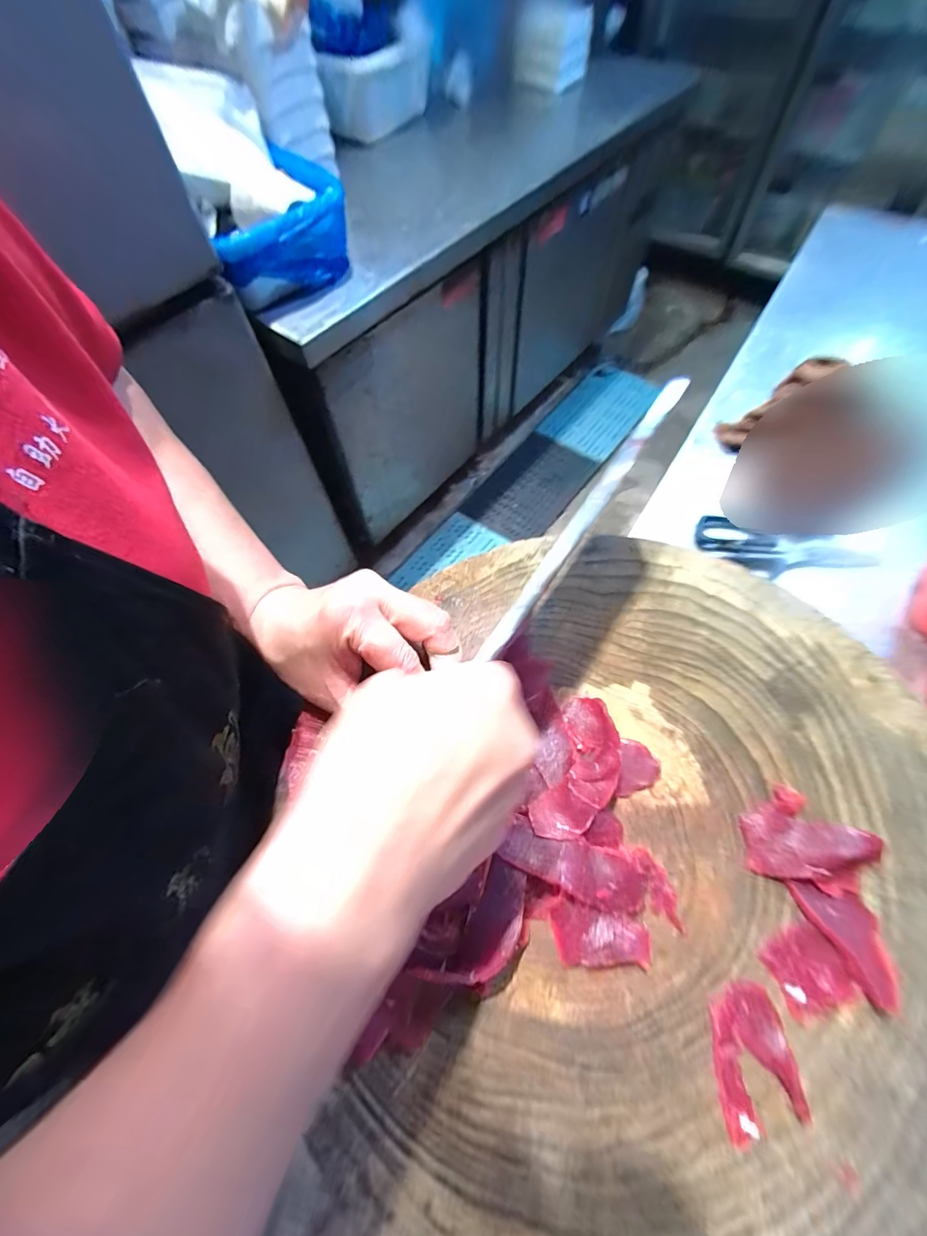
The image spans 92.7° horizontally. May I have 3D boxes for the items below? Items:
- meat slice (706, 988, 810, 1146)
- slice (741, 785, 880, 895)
[{"bbox_3d":[0.135,0.207,0.206,0.033,0.008,0.055,-1,63,2],"label":"meat slice"},{"bbox_3d":[0.184,0.117,0.236,0.054,0.022,0.047,13,65,9],"label":"slice"}]

